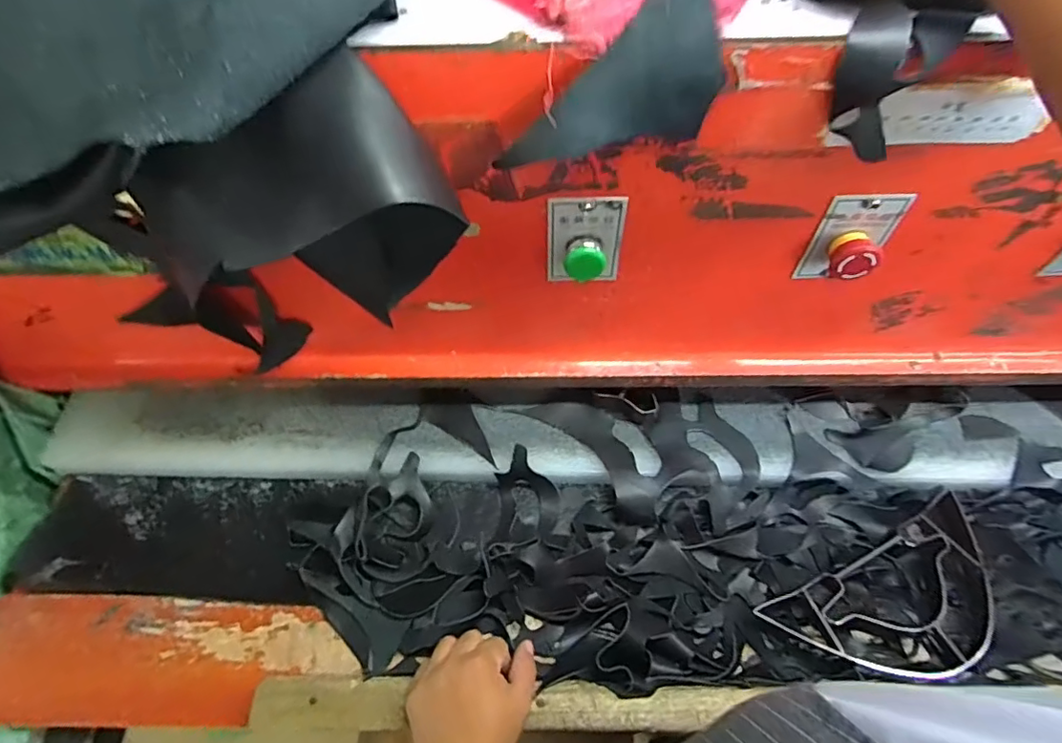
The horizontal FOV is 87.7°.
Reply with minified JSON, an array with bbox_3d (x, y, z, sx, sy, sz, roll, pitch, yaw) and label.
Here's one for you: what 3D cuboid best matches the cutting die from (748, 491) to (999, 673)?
[{"bbox_3d":[0.362,0.218,0.521,0.261,0.048,0.120,-23,62,-13],"label":"cutting die"}]

